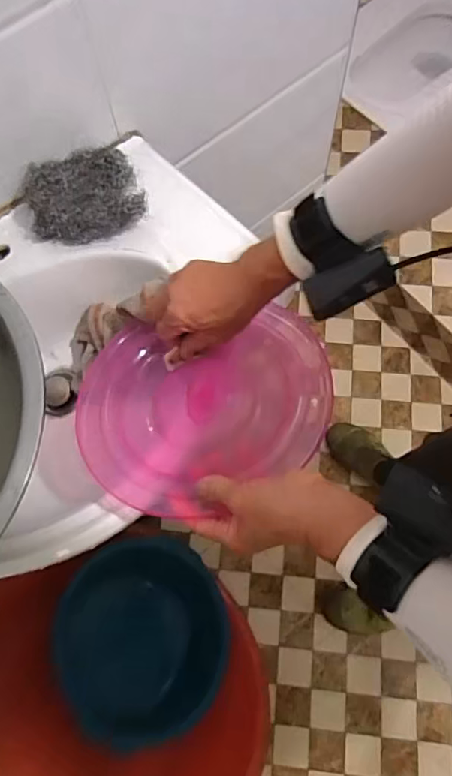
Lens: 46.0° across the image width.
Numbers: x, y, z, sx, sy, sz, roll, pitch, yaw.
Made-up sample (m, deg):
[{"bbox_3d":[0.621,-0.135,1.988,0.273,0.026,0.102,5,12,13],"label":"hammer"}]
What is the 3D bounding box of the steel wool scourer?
[{"bbox_3d":[-0.166,-0.232,0.625,0.124,0.046,0.107,-13,70,-3],"label":"steel wool scourer"}]

